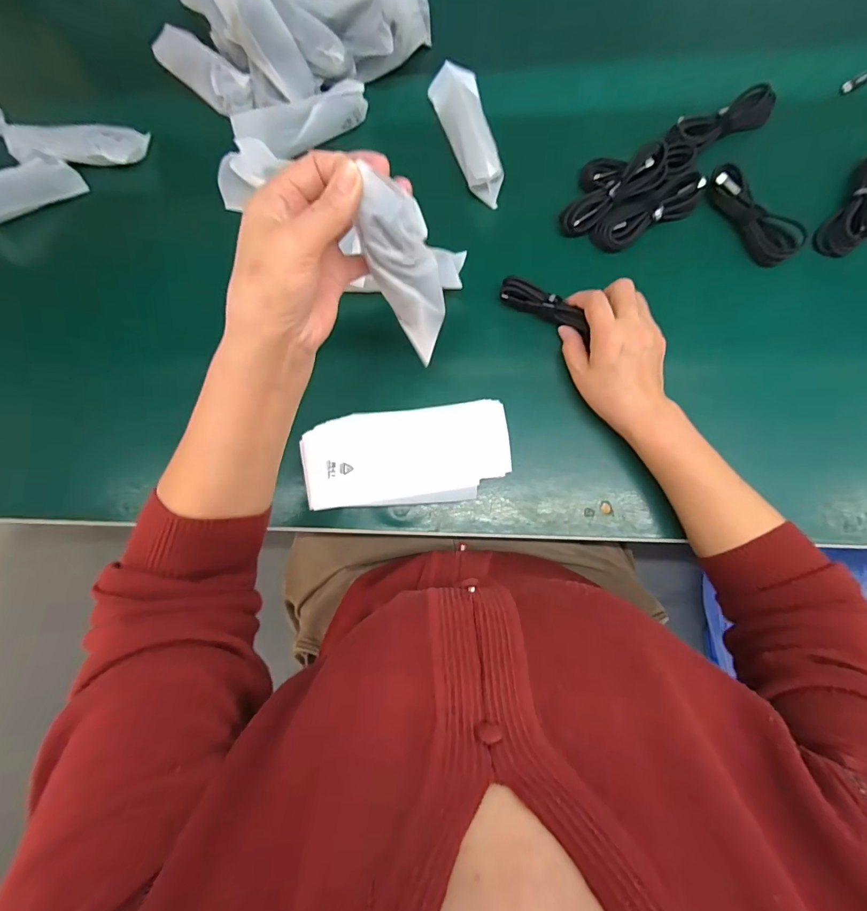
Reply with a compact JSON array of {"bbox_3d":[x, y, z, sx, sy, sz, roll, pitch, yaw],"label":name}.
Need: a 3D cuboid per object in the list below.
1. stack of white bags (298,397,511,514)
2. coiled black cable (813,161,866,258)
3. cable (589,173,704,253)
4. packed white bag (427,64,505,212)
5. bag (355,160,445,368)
[{"bbox_3d":[-0.027,0.000,0.412,0.199,0.023,0.093,-6,82,5],"label":"stack of white bags"},{"bbox_3d":[0.414,-0.247,0.407,0.032,0.026,0.107,30,86,9],"label":"coiled black cable"},{"bbox_3d":[0.215,-0.245,0.422,0.108,0.021,0.041,-25,81,1],"label":"cable"},{"bbox_3d":[0.036,-0.348,0.450,0.052,0.044,0.160,-14,81,3],"label":"packed white bag"},{"bbox_3d":[-0.017,-0.124,0.293,0.044,0.137,0.026,-22,63,2],"label":"bag"}]

